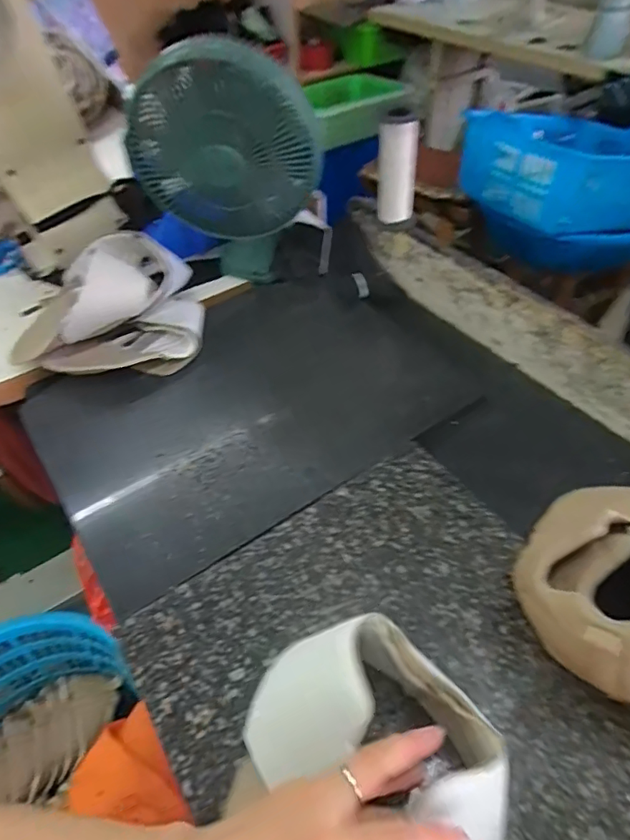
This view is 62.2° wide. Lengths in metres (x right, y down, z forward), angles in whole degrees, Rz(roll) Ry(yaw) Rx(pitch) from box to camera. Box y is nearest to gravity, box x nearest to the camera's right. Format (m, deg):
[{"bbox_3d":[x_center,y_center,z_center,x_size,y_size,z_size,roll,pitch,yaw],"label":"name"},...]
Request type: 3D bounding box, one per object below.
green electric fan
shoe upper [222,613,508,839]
[{"bbox_3d":[-0.123,-0.337,0.722,0.228,0.310,0.187,-13,49,-9],"label":"green electric fan"},{"bbox_3d":[0.030,0.233,0.330,0.161,0.084,0.191,-11,49,-11],"label":"shoe upper"}]

